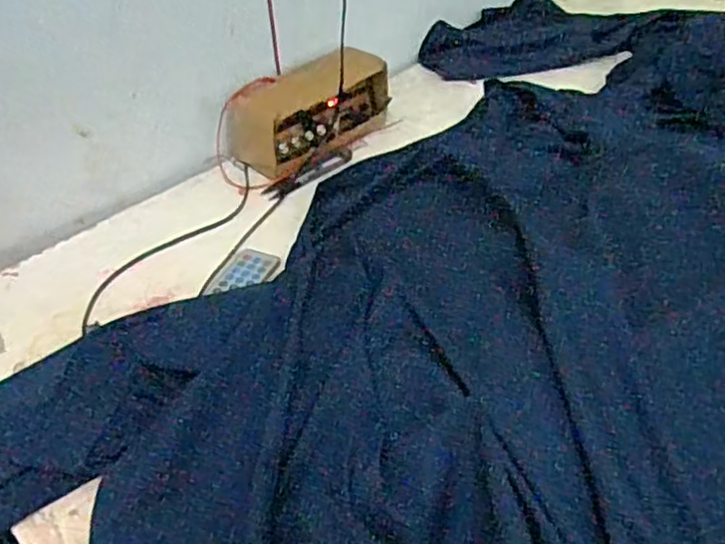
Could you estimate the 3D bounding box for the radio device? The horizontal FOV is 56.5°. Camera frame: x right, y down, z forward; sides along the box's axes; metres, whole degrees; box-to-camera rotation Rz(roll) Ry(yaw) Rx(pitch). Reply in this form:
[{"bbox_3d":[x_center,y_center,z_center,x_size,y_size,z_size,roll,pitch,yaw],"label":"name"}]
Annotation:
[{"bbox_3d":[-0.057,-0.184,0.764,0.184,0.078,0.082,-35,51,-30],"label":"radio device"}]

